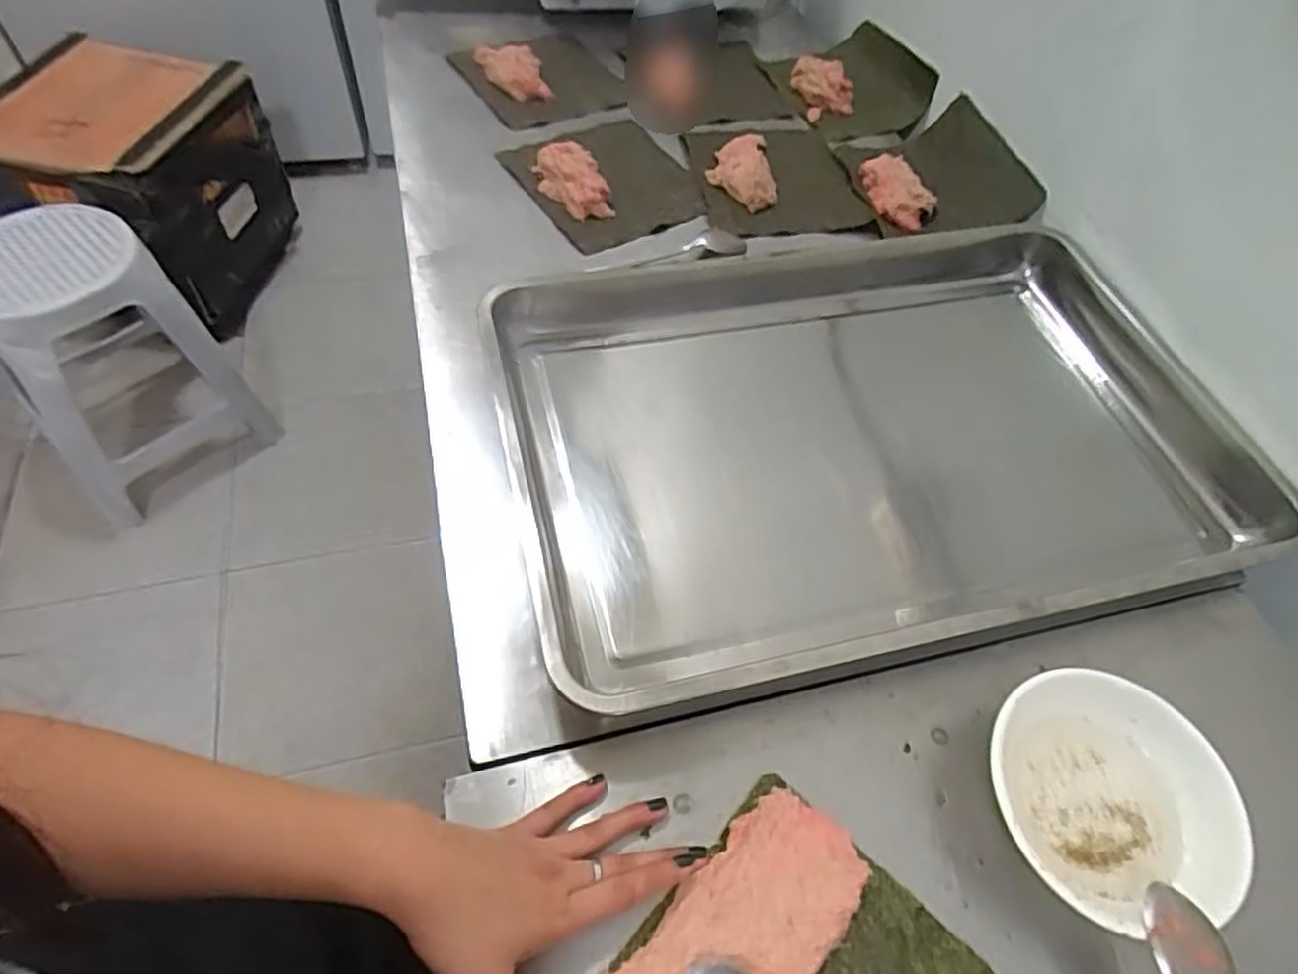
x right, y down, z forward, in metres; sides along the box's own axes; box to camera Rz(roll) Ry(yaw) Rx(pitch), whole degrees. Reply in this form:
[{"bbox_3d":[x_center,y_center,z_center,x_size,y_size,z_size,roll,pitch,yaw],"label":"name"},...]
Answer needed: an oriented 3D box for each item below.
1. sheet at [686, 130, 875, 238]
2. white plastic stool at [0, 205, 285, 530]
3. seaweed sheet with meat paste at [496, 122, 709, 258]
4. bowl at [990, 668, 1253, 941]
[{"bbox_3d":[0.138,-0.353,0.826,0.177,0.032,0.197,-11,58,-11],"label":"sheet"},{"bbox_3d":[-0.973,-0.222,1.352,0.334,0.459,0.300,-35,65,-26],"label":"white plastic stool"},{"bbox_3d":[-0.046,-0.338,0.800,0.156,0.031,0.187,-28,62,-20],"label":"seaweed sheet with meat paste"},{"bbox_3d":[0.265,0.184,0.442,0.124,0.061,0.135,2,56,-3],"label":"bowl"}]

